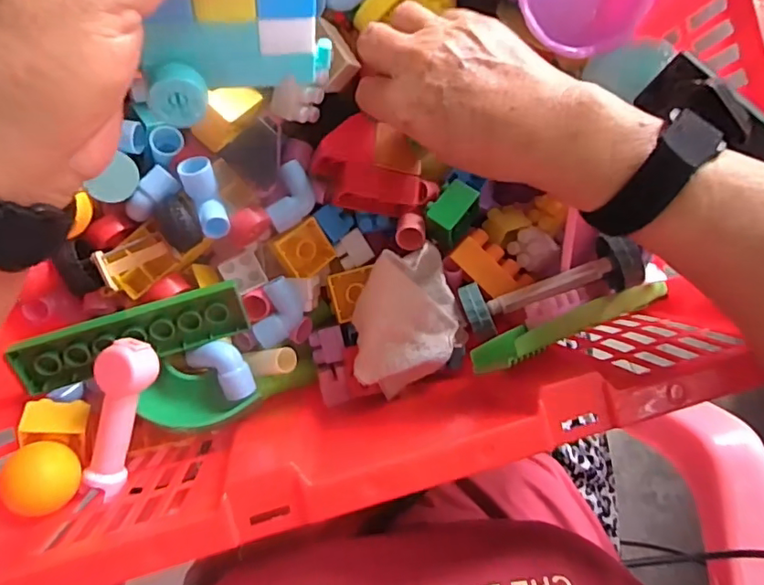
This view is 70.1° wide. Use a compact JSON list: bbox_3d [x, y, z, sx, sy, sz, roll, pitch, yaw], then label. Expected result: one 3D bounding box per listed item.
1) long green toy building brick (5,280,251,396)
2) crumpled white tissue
[{"bbox_3d":[-0.142,0.025,0.314,0.125,0.016,0.032,-16,91,-7],"label":"long green toy building brick"},{"bbox_3d":[0.016,0.017,0.339,0.067,0.041,0.092,3,88,-7],"label":"crumpled white tissue"}]

